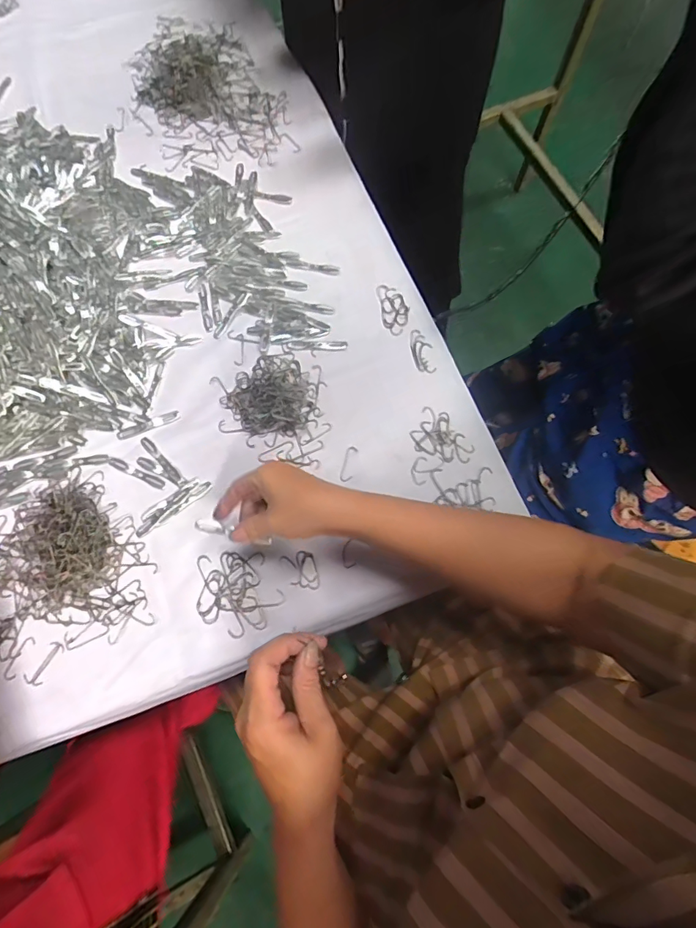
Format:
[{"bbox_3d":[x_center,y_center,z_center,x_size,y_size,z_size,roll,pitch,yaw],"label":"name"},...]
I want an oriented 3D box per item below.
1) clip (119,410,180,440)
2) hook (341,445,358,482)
[{"bbox_3d":[-0.224,-0.044,0.518,0.071,0.004,0.014,-22,74,-7],"label":"clip"},{"bbox_3d":[0.001,0.000,0.506,0.013,0.004,0.040,11,72,3],"label":"hook"}]

